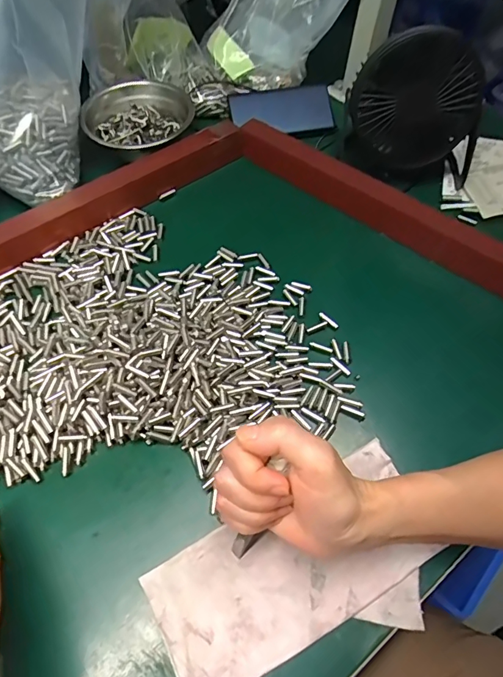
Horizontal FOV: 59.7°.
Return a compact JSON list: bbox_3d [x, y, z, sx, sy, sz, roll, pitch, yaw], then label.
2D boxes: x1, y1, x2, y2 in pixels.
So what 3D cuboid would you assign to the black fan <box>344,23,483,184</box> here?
[{"bbox_3d":[0.174,-0.243,0.467,0.133,0.148,0.053,1,58,-1],"label":"black fan"}]

